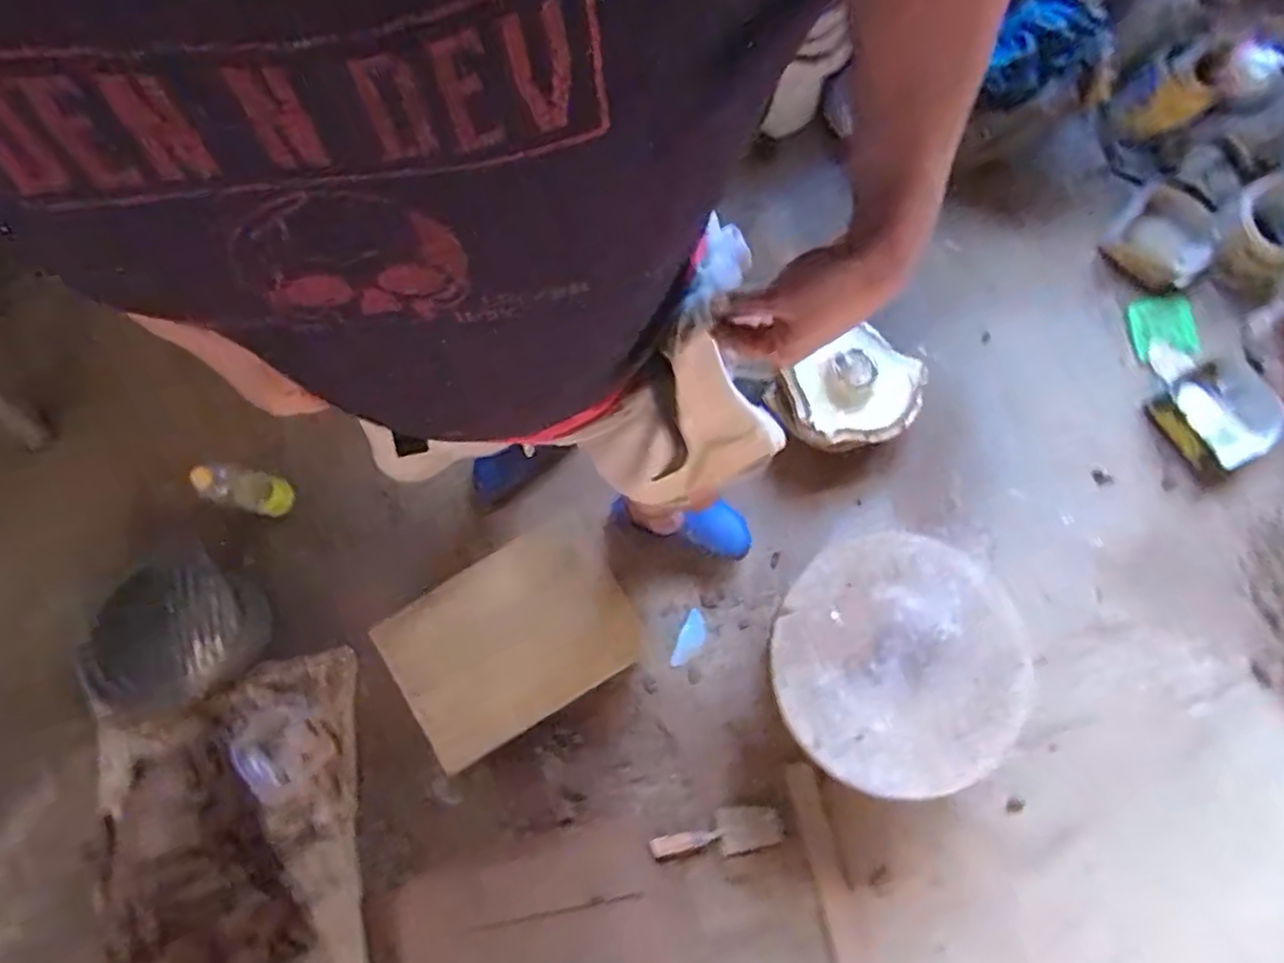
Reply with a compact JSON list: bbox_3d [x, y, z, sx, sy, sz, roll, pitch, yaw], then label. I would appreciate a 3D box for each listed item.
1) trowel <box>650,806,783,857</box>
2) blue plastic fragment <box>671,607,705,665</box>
[{"bbox_3d":[0.144,0.678,1.340,0.256,0.027,0.084,-2,75,-17],"label":"trowel"},{"bbox_3d":[0.099,0.322,1.421,0.049,0.010,0.120,24,81,-6],"label":"blue plastic fragment"}]

